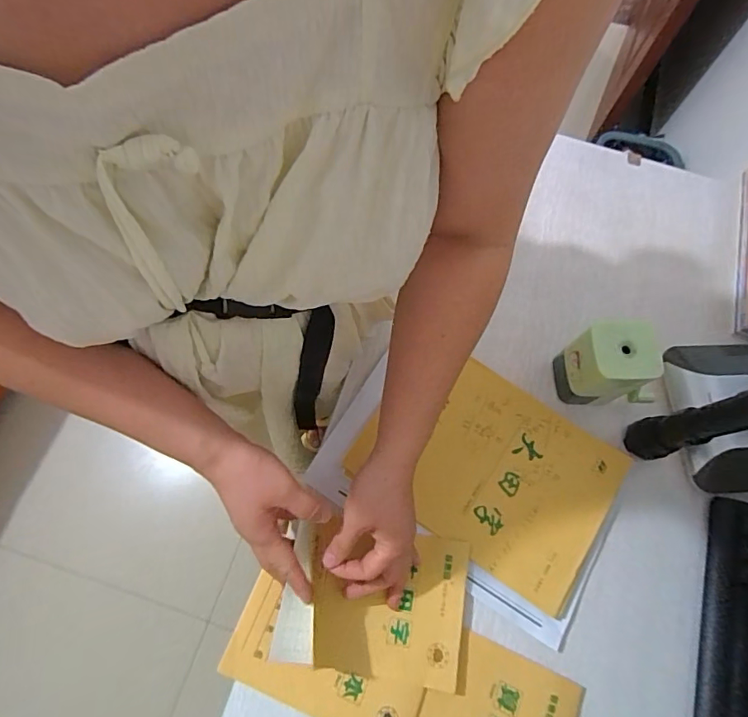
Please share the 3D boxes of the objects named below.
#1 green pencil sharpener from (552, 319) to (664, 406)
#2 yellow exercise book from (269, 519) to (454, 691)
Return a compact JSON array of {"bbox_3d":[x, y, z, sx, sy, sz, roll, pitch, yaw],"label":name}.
[{"bbox_3d":[0.250,0.007,0.504,0.087,0.102,0.075,-5,71,-4],"label":"green pencil sharpener"},{"bbox_3d":[-0.004,0.235,0.440,0.162,0.057,0.115,8,70,1],"label":"yellow exercise book"}]

